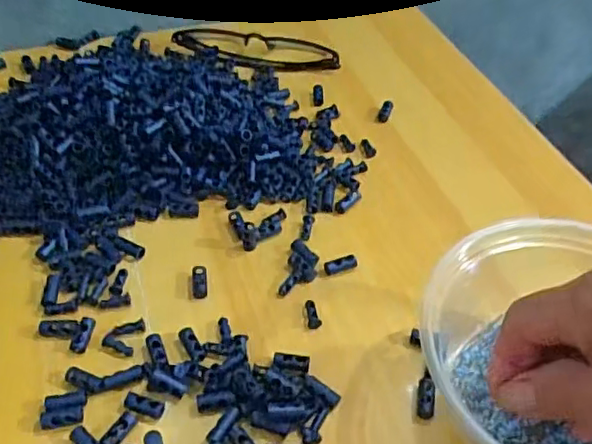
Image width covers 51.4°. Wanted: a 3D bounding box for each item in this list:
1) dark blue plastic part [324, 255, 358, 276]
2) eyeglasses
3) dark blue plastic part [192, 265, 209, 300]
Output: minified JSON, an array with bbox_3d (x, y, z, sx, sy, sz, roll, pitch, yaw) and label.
[{"bbox_3d":[0.026,0.024,0.351,0.020,0.007,0.009,-17,51,-18],"label":"dark blue plastic part"},{"bbox_3d":[-0.032,-0.141,0.500,0.137,0.017,0.039,12,48,8],"label":"eyeglasses"},{"bbox_3d":[-0.053,0.033,0.340,0.009,0.005,0.021,-4,48,-7],"label":"dark blue plastic part"}]

